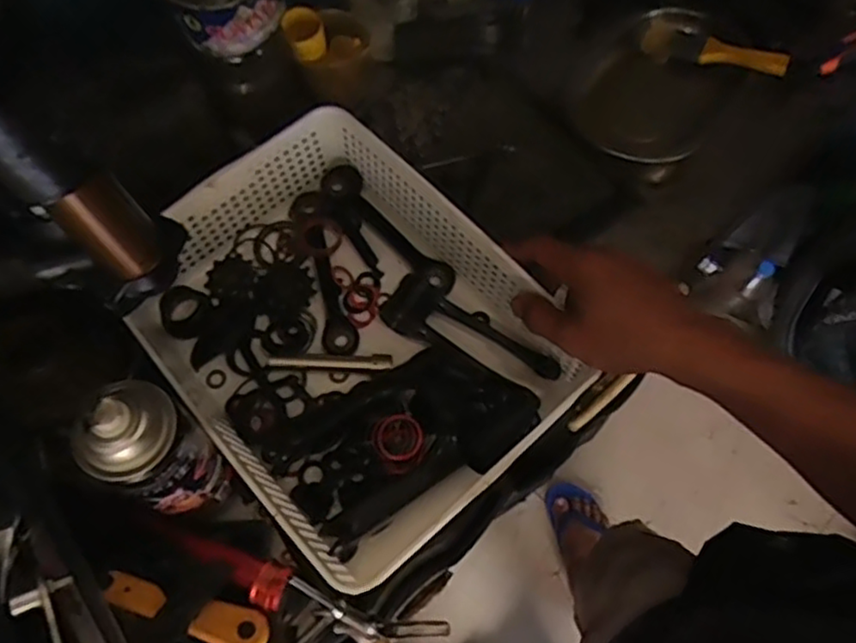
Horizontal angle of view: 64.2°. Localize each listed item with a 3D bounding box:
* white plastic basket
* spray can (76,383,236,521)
[{"bbox_3d":[-0.068,0.003,0.542,0.240,0.085,0.317,-38,72,-16],"label":"white plastic basket"},{"bbox_3d":[-0.178,0.087,0.458,0.064,0.147,0.063,28,69,12],"label":"spray can"}]

